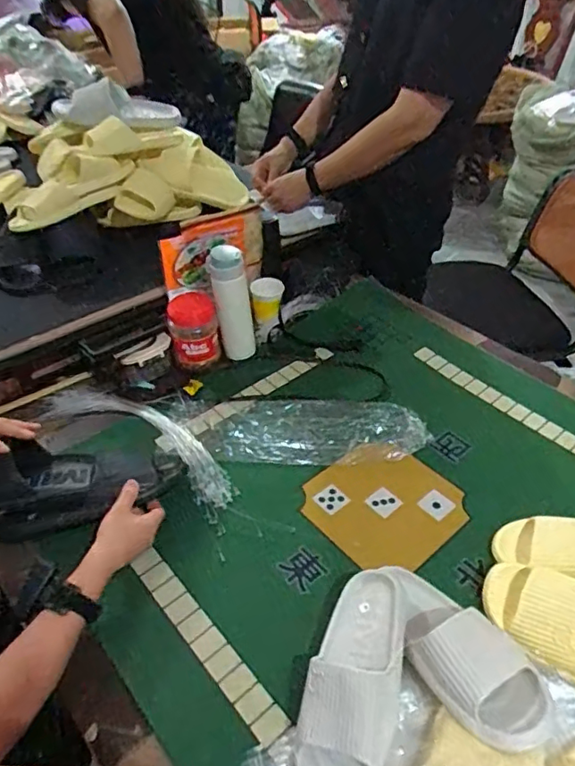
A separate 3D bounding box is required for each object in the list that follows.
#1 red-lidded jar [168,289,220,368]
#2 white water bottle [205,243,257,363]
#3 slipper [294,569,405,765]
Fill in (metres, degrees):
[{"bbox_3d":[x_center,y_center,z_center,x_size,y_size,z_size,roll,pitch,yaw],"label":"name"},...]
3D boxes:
[{"bbox_3d":[-0.184,-0.101,1.106,0.088,0.115,0.102,-12,44,-12],"label":"red-lidded jar"},{"bbox_3d":[-0.106,-0.147,1.080,0.072,0.215,0.056,-16,46,-17],"label":"white water bottle"},{"bbox_3d":[0.078,0.340,0.645,0.099,0.094,0.254,15,45,15],"label":"slipper"}]

